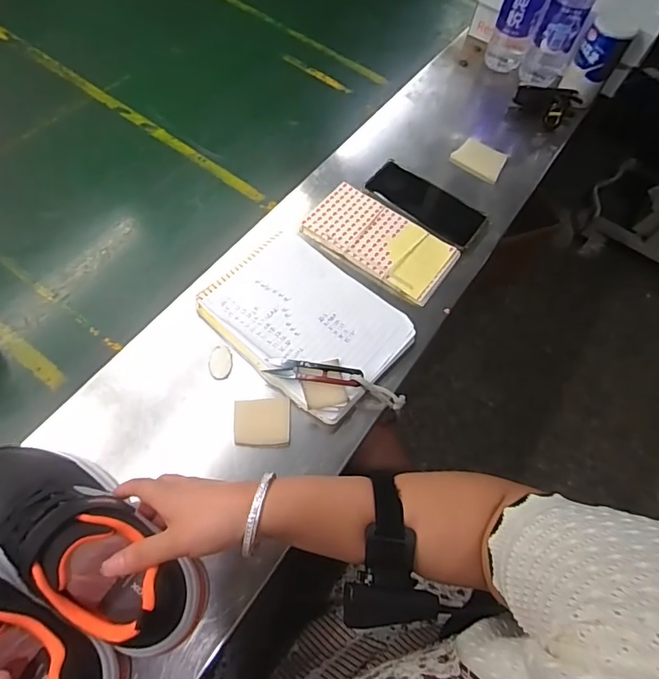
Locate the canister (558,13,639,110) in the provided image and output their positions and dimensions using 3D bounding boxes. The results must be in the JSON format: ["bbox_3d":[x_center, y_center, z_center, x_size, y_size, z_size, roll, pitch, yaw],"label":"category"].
[{"bbox_3d":[0.416,-0.435,0.742,0.062,0.105,0.070,30,63,10],"label":"canister"}]

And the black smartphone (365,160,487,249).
[{"bbox_3d":[0.134,-0.188,0.649,0.159,0.017,0.086,36,58,11],"label":"black smartphone"}]

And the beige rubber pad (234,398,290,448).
[{"bbox_3d":[-0.068,0.084,0.483,0.056,0.004,0.048,1,73,-8],"label":"beige rubber pad"}]

